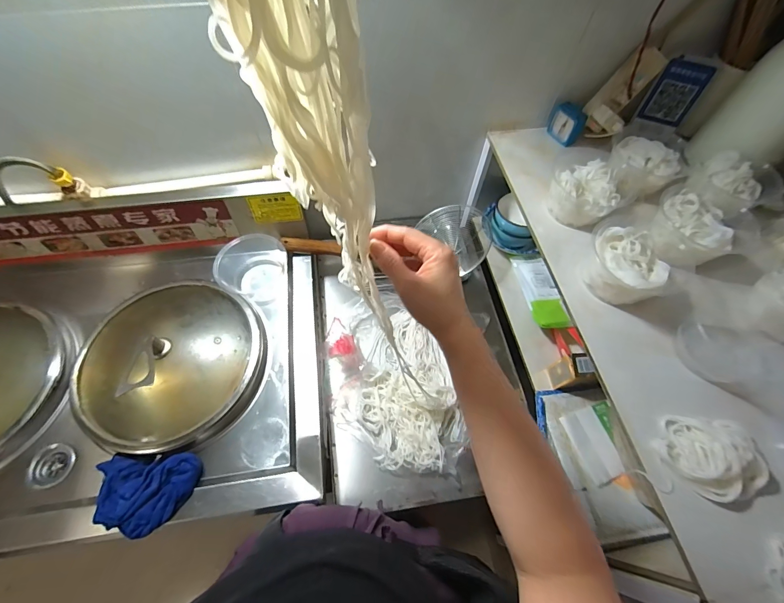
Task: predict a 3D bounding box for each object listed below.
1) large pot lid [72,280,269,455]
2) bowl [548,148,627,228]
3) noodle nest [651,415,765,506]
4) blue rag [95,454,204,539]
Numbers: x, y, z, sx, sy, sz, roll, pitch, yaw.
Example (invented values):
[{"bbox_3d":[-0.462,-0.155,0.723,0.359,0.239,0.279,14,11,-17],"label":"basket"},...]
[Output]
[{"bbox_3d":[-0.415,0.093,0.631,0.334,0.102,0.308,1,61,-2],"label":"large pot lid"},{"bbox_3d":[0.358,-0.211,0.638,0.125,0.065,0.152,37,66,17],"label":"bowl"},{"bbox_3d":[0.405,0.192,0.437,0.105,0.035,0.109,-23,65,-14],"label":"noodle nest"},{"bbox_3d":[-0.397,0.310,0.562,0.157,0.037,0.114,-2,61,-3],"label":"blue rag"}]

